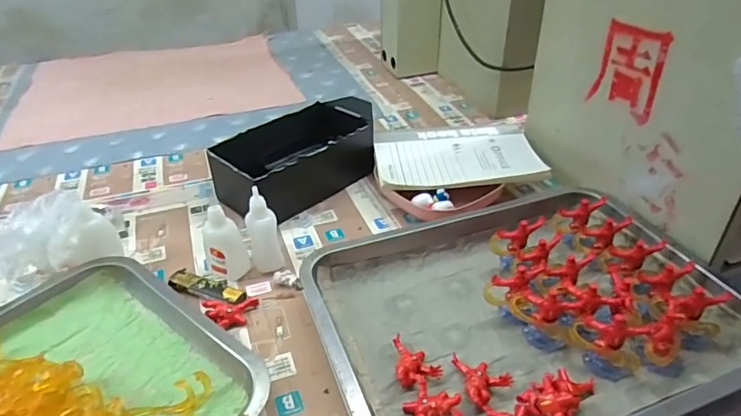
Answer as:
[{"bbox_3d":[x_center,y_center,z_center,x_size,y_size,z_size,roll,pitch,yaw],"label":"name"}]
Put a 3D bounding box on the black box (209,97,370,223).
[{"bbox_3d":[-0.082,-0.061,0.611,0.197,0.077,0.102,-30,44,-34],"label":"black box"}]

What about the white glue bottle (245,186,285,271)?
[{"bbox_3d":[-0.104,0.025,0.492,0.028,0.084,0.029,-1,35,1],"label":"white glue bottle"}]

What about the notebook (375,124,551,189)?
[{"bbox_3d":[0.109,-0.067,0.621,0.202,0.009,0.117,-7,40,-5],"label":"notebook"}]

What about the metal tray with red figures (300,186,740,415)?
[{"bbox_3d":[0.130,0.086,0.431,0.342,0.045,0.257,-14,37,-17],"label":"metal tray with red figures"}]

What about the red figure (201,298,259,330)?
[{"bbox_3d":[-0.125,0.095,0.451,0.046,0.013,0.031,-8,36,-10],"label":"red figure"}]

